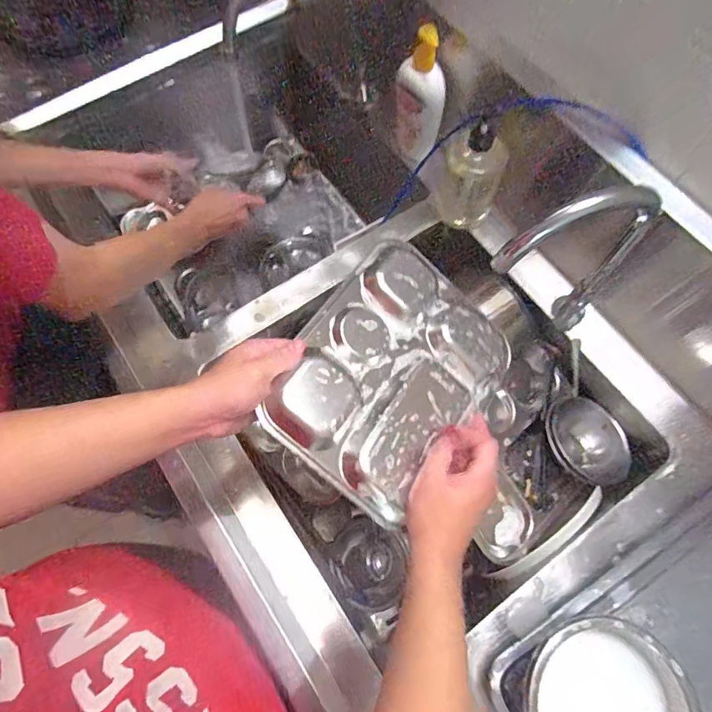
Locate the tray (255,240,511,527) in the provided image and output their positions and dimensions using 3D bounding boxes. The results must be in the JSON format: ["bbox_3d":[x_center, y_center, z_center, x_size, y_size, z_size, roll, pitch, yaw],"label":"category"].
[{"bbox_3d":[0.046,0.013,0.533,0.209,0.030,0.287,45,62,-2],"label":"tray"}]

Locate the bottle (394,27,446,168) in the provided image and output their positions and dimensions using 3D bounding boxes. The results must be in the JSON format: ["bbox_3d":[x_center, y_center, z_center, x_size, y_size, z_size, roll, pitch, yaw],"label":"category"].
[{"bbox_3d":[0.107,-0.425,0.803,0.078,0.259,0.051,7,68,2],"label":"bottle"}]

